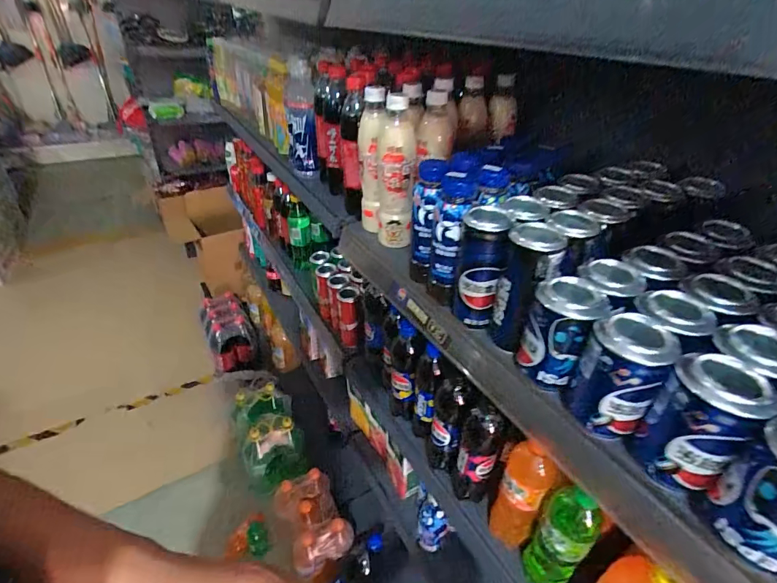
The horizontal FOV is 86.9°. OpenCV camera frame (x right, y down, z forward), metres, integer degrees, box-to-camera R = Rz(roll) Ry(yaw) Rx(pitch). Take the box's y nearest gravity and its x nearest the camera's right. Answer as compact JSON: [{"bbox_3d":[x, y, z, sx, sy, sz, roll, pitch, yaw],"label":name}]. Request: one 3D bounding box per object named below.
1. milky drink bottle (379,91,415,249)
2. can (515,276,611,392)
[{"bbox_3d":[0.011,-0.177,0.629,0.051,0.222,0.064,1,36,-3],"label":"milky drink bottle"},{"bbox_3d":[0.172,0.041,0.414,0.060,0.101,0.060,2,36,-1],"label":"can"}]

